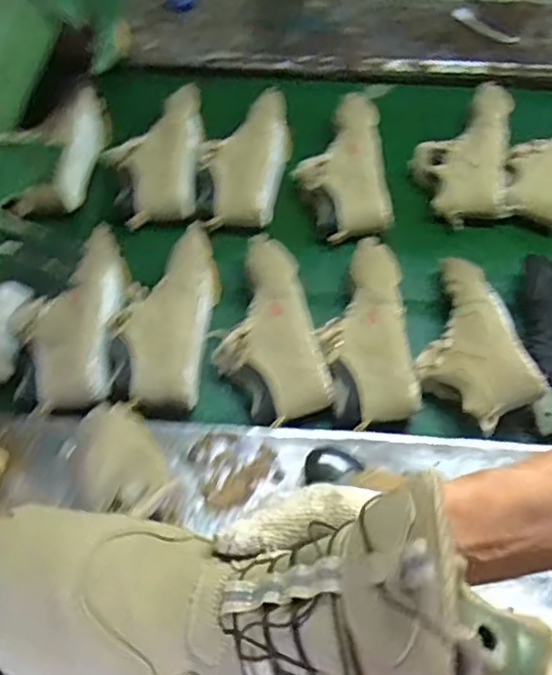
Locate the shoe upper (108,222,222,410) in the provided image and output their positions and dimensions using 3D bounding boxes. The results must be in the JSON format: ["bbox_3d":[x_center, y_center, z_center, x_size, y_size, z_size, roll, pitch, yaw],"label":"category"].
[{"bbox_3d":[-0.154,-0.043,0.925,0.123,0.069,0.293,7,59,4],"label":"shoe upper"}]

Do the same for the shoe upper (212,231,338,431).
[{"bbox_3d":[-0.018,-0.013,0.920,0.149,0.069,0.273,-13,60,-8],"label":"shoe upper"}]

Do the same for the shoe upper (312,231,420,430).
[{"bbox_3d":[0.132,-0.015,0.909,0.141,0.053,0.289,4,72,2],"label":"shoe upper"}]

